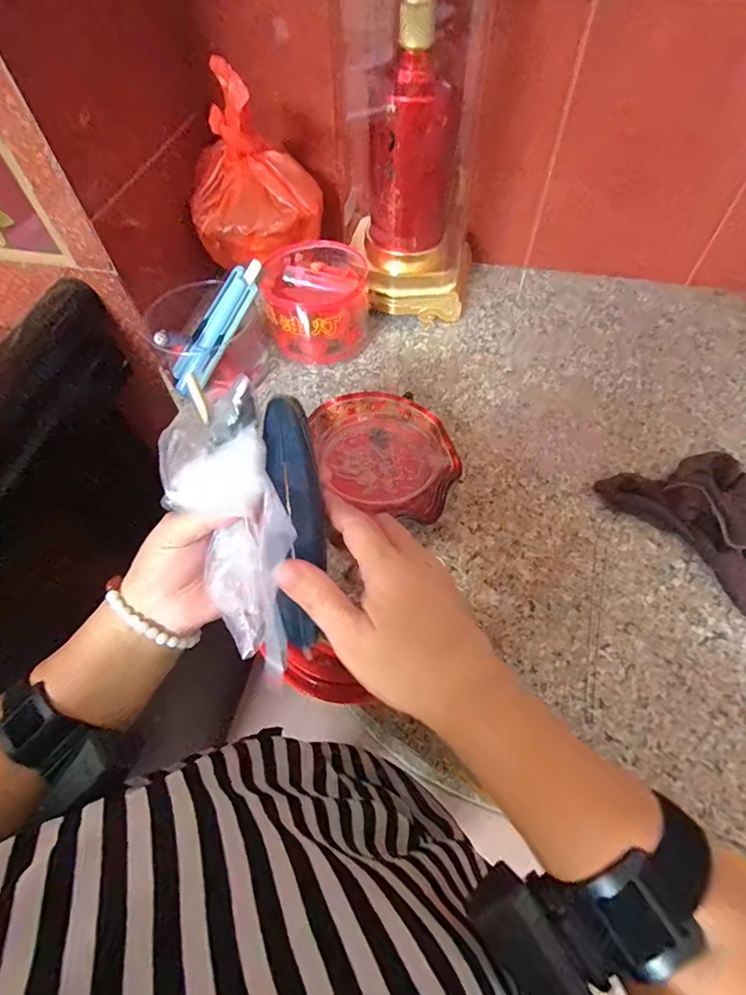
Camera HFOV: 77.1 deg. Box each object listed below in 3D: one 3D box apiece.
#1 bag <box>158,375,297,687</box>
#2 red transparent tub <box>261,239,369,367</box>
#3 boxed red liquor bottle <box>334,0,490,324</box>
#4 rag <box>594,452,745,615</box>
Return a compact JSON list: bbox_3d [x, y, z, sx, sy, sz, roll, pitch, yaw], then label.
[{"bbox_3d":[-0.084,0.021,0.283,0.066,0.041,0.162,-11,100,-4],"label":"bag"},{"bbox_3d":[-0.062,-0.216,0.525,0.107,0.081,0.120,-13,59,-6],"label":"red transparent tub"},{"bbox_3d":[0.035,-0.350,0.475,0.131,0.301,0.134,-2,58,1],"label":"boxed red liquor bottle"},{"bbox_3d":[0.311,0.011,0.398,0.127,0.039,0.175,-35,63,-18],"label":"rag"}]

